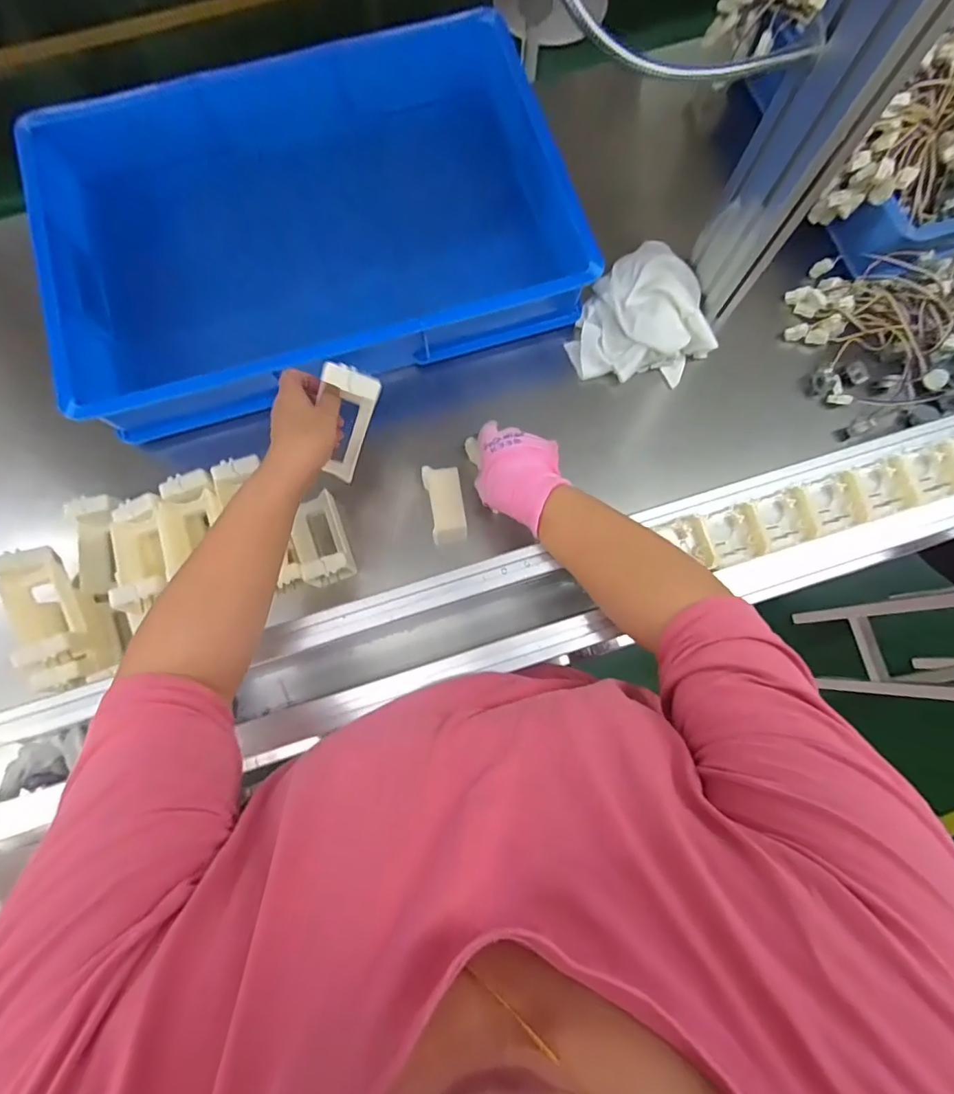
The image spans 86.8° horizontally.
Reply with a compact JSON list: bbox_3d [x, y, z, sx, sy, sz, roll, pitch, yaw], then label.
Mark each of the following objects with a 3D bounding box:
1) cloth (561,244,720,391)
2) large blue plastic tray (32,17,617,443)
[{"bbox_3d":[0.217,-0.287,0.620,0.161,0.064,0.197,26,79,4],"label":"cloth"},{"bbox_3d":[-0.207,-0.412,0.629,0.596,0.107,0.429,-16,79,-4],"label":"large blue plastic tray"}]

